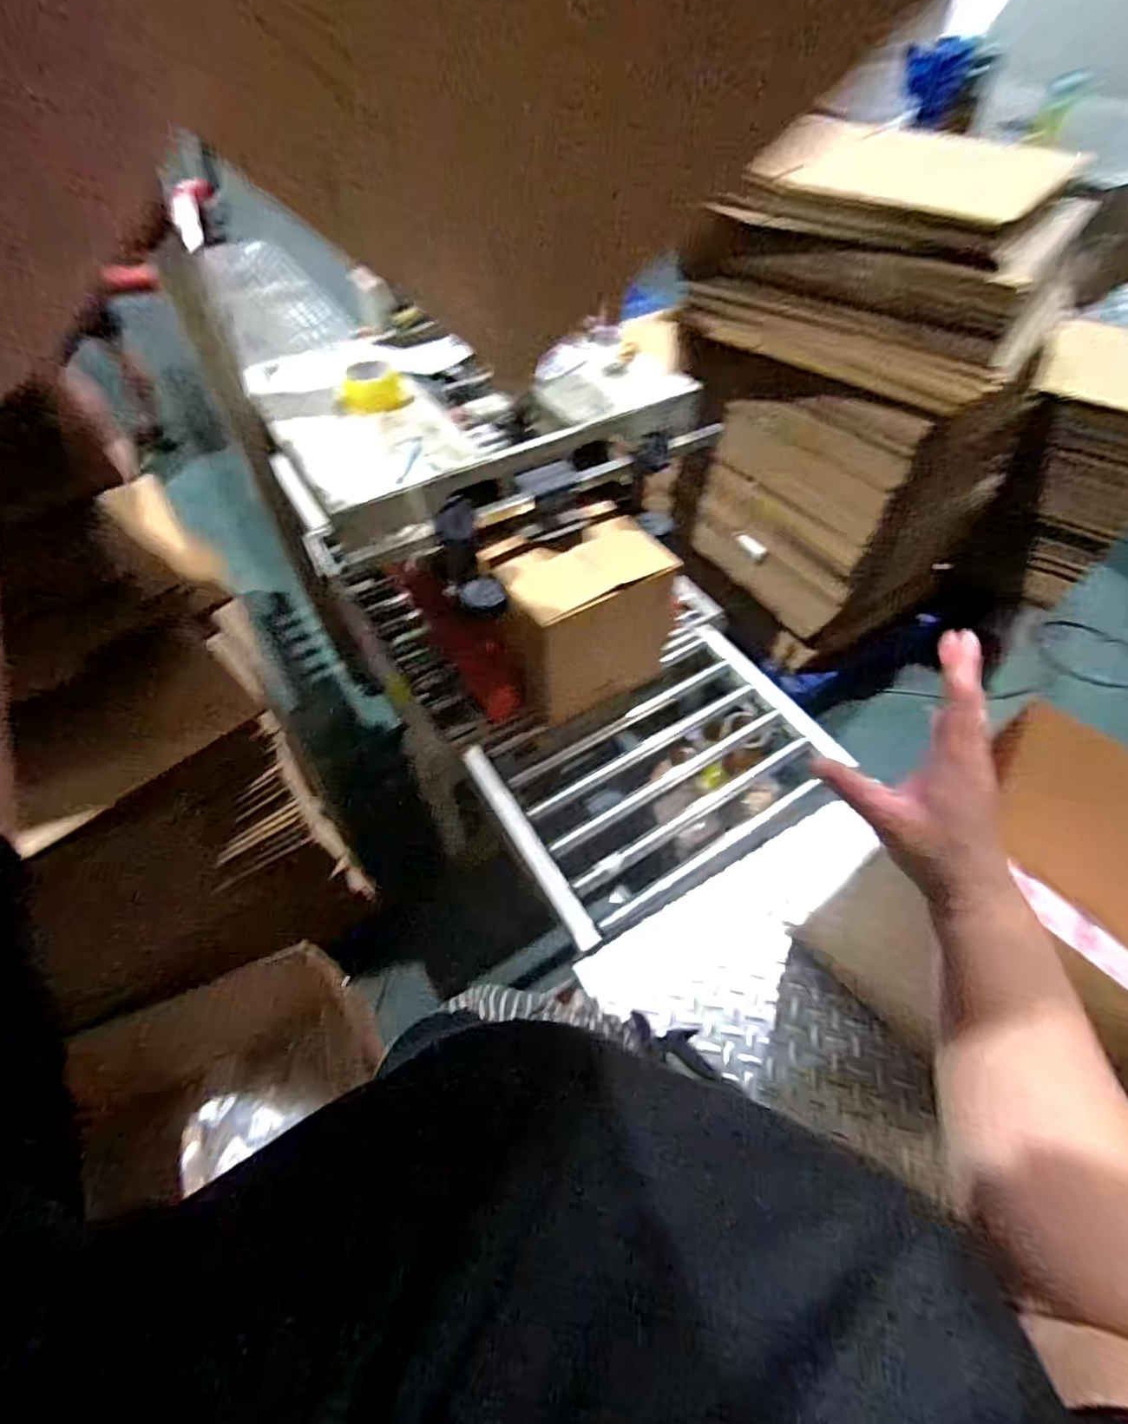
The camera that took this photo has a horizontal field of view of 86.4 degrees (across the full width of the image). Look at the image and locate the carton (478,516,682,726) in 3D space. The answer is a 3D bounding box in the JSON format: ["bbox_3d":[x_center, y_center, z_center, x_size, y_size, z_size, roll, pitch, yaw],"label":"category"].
[{"bbox_3d":[0.036,-0.168,1.069,0.286,0.264,0.207,-25,57,-17],"label":"carton"}]

